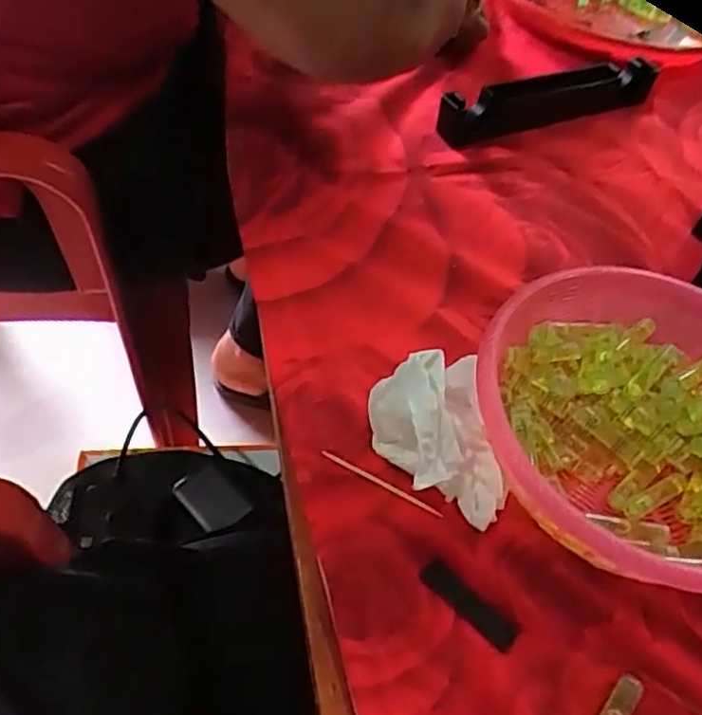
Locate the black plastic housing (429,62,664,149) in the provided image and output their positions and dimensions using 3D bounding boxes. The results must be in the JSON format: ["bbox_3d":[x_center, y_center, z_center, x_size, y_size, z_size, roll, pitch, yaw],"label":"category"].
[{"bbox_3d":[0.162,-0.205,0.532,0.204,0.027,0.026,-17,56,-18],"label":"black plastic housing"}]

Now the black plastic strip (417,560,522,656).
[{"bbox_3d":[0.051,0.107,0.293,0.047,0.004,0.012,37,58,20],"label":"black plastic strip"}]

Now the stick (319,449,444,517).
[{"bbox_3d":[0.015,0.059,0.318,0.062,0.004,0.004,25,55,13],"label":"stick"}]

